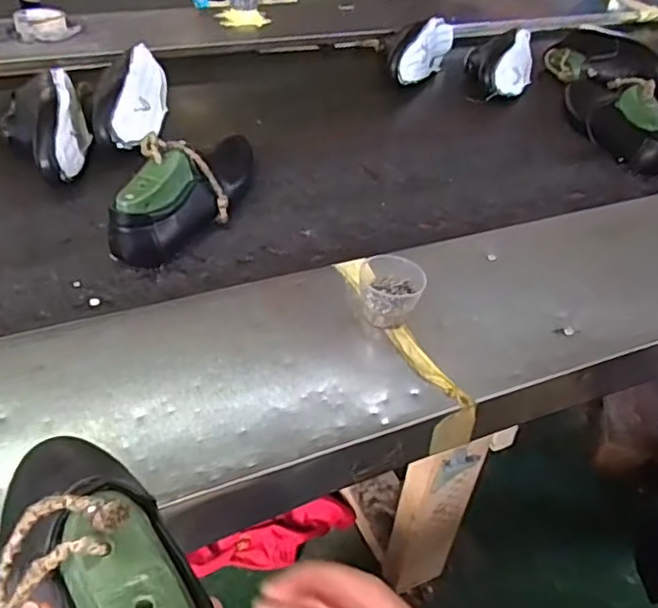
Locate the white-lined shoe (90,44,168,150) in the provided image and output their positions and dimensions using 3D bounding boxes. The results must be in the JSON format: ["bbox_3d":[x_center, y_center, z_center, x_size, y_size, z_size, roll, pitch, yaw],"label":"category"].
[{"bbox_3d":[-0.289,-0.299,0.953,0.086,0.076,0.248,-1,41,-8],"label":"white-lined shoe"}]

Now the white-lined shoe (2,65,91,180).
[{"bbox_3d":[-0.384,-0.252,0.885,0.101,0.078,0.267,-13,44,-21],"label":"white-lined shoe"}]

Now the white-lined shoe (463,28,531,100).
[{"bbox_3d":[0.317,-0.450,1.200,0.126,0.078,0.268,15,42,10],"label":"white-lined shoe"}]

